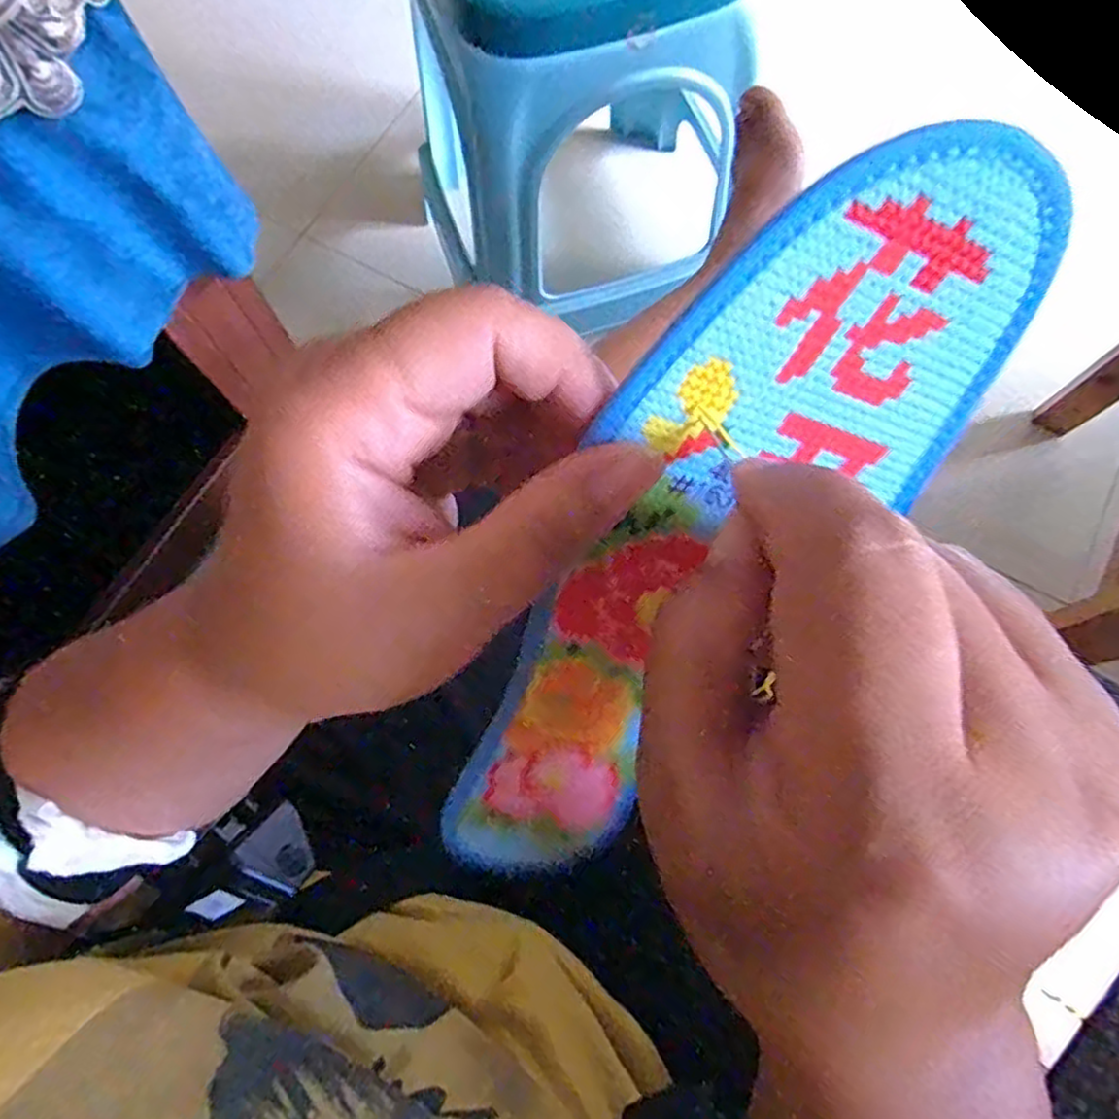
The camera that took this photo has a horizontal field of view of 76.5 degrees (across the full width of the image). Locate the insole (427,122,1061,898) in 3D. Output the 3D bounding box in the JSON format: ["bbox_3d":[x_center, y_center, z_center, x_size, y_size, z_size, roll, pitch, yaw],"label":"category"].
[{"bbox_3d":[0.024,0.018,0.185,0.073,0.238,0.009,15,38,-20],"label":"insole"}]

